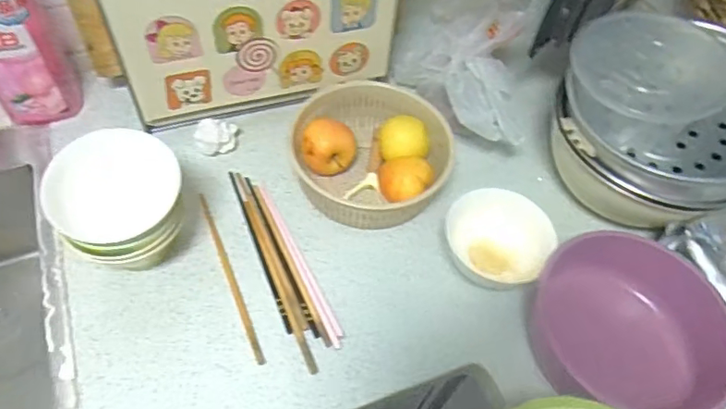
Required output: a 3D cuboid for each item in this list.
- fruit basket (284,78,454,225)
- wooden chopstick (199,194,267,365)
[{"bbox_3d":[0.024,-0.069,0.700,0.173,0.084,0.192,-36,65,-26],"label":"fruit basket"},{"bbox_3d":[-0.157,0.079,0.625,0.009,0.008,0.230,-19,58,-17],"label":"wooden chopstick"}]

